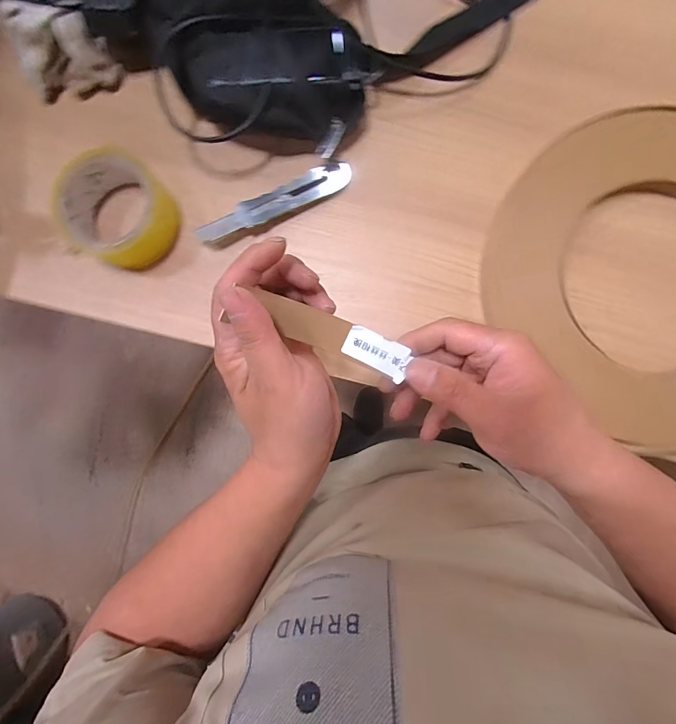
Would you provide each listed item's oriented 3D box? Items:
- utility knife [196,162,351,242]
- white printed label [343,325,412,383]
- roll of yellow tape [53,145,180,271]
[{"bbox_3d":[-0.063,-0.161,0.373,0.162,0.016,0.030,-27,87,0],"label":"utility knife"},{"bbox_3d":[0.024,-0.006,0.223,0.041,0.006,0.020,30,89,4],"label":"white printed label"},{"bbox_3d":[-0.212,-0.146,0.363,0.098,0.048,0.097,0,88,2],"label":"roll of yellow tape"}]

